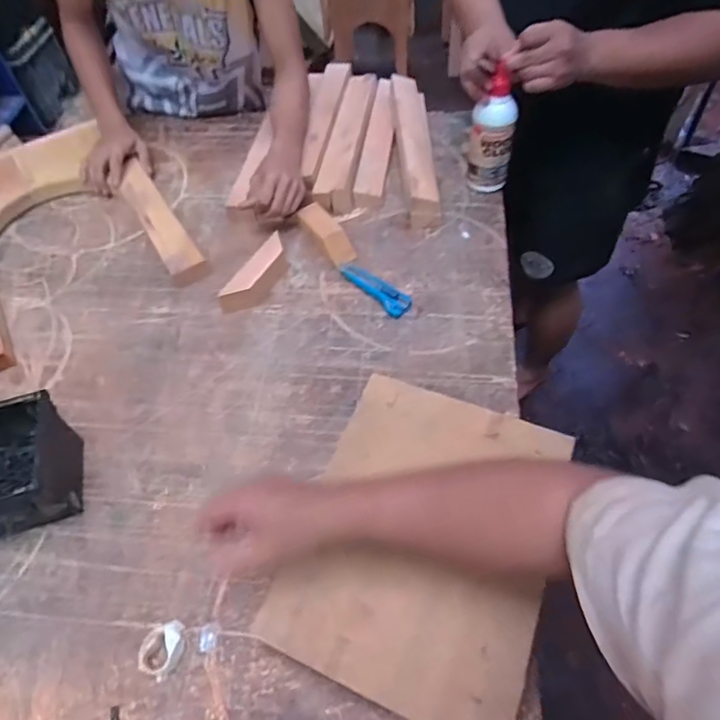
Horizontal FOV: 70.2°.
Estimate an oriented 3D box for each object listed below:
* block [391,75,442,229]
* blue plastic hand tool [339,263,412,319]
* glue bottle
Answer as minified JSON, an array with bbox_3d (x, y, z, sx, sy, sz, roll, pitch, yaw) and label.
[{"bbox_3d":[0.106,-0.410,0.984,0.067,0.071,0.391,-3,55,2],"label":"block"},{"bbox_3d":[0.023,-0.120,0.808,0.039,0.023,0.140,-36,60,-19],"label":"blue plastic hand tool"},{"bbox_3d":[0.222,-0.366,0.862,0.069,0.178,0.053,-6,55,0],"label":"glue bottle"}]

